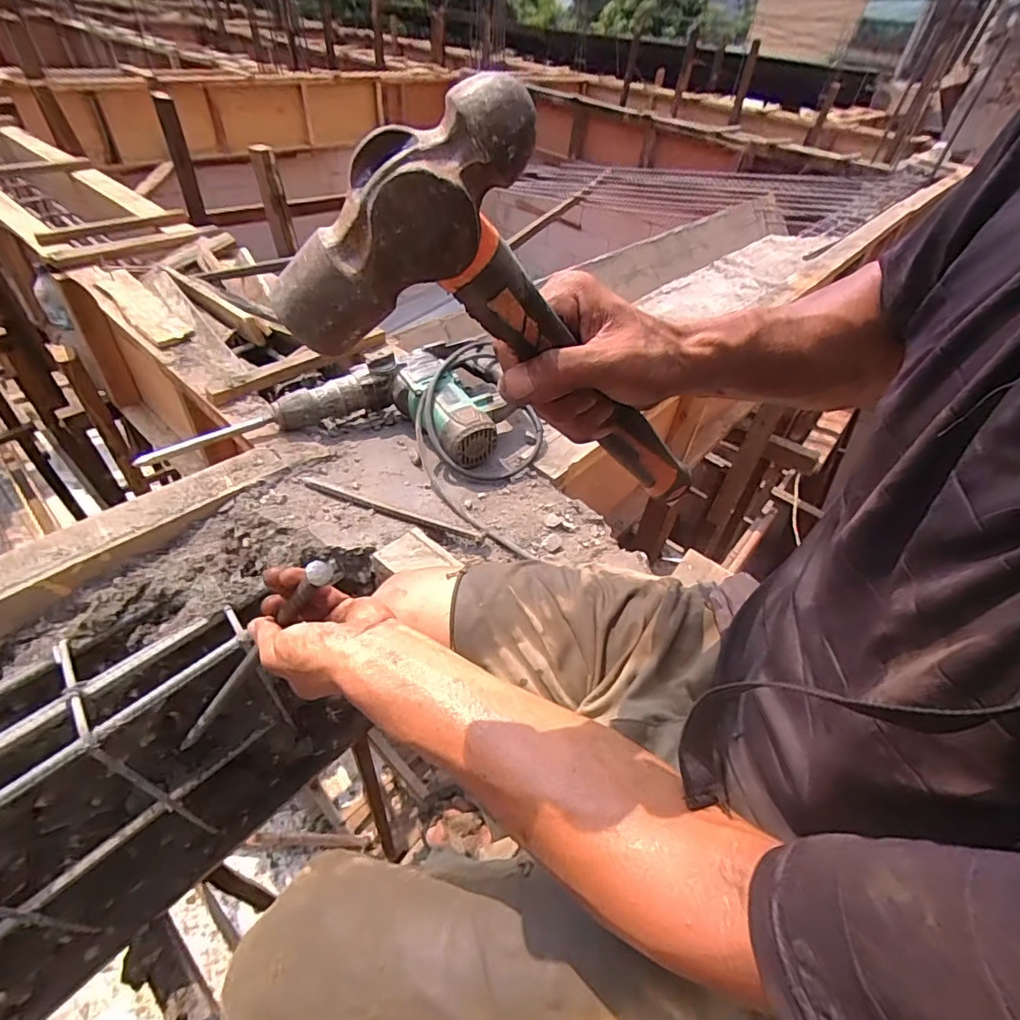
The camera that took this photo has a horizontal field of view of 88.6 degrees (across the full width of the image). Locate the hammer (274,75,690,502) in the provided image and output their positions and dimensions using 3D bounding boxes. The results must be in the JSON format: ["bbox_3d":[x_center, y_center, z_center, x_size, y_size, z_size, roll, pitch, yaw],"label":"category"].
[{"bbox_3d":[0.040,-0.067,0.313,0.033,0.110,0.349,48,14,34],"label":"hammer"}]

